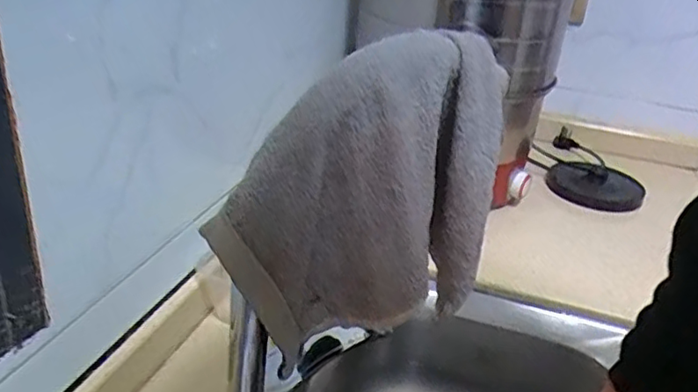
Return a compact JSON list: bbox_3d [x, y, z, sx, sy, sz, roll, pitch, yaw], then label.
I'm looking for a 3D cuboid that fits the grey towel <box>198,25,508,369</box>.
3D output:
[{"bbox_3d":[0.021,-0.002,0.358,0.200,0.165,0.048,-16,34,-35],"label":"grey towel"}]

